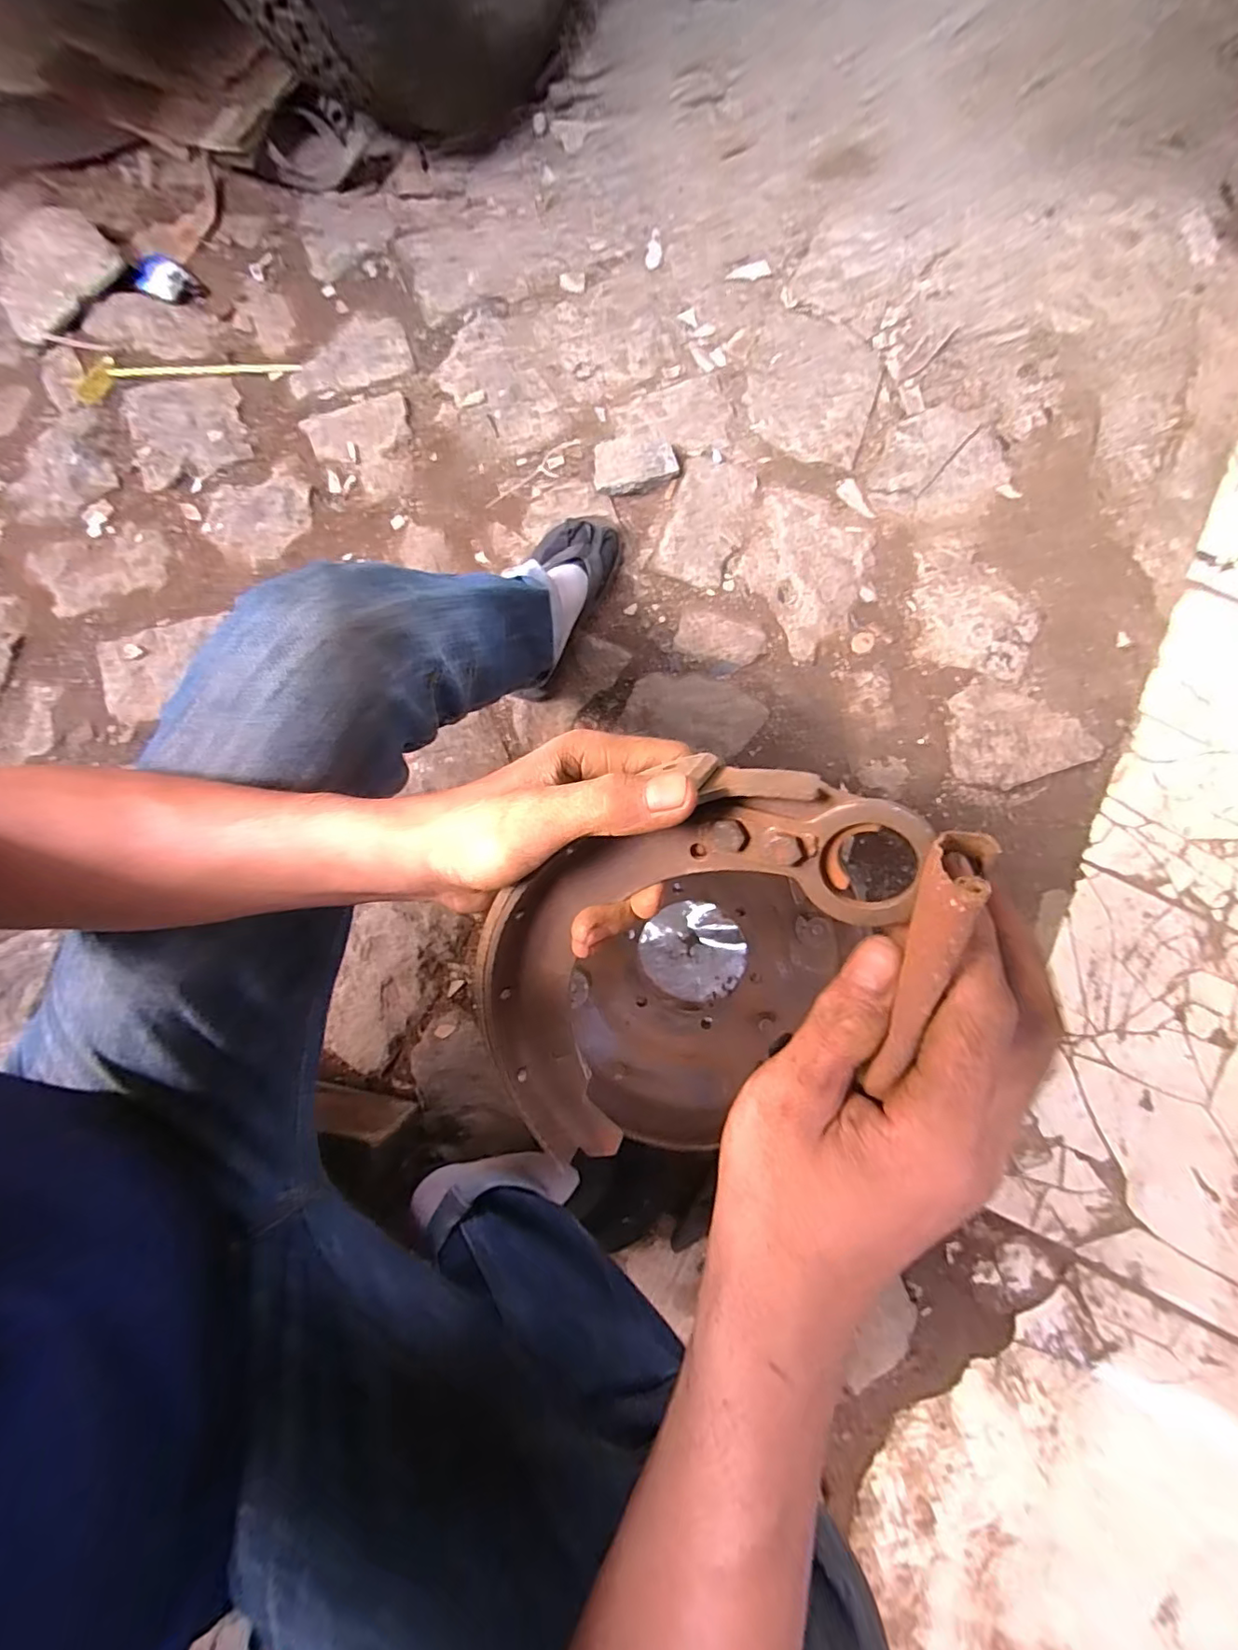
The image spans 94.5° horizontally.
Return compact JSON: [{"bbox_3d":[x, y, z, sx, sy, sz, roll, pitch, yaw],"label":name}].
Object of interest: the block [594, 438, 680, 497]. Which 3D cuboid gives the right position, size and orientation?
[{"bbox_3d":[0.020,-0.474,0.758,0.108,0.031,0.069,-11,80,-1],"label":"block"}]

